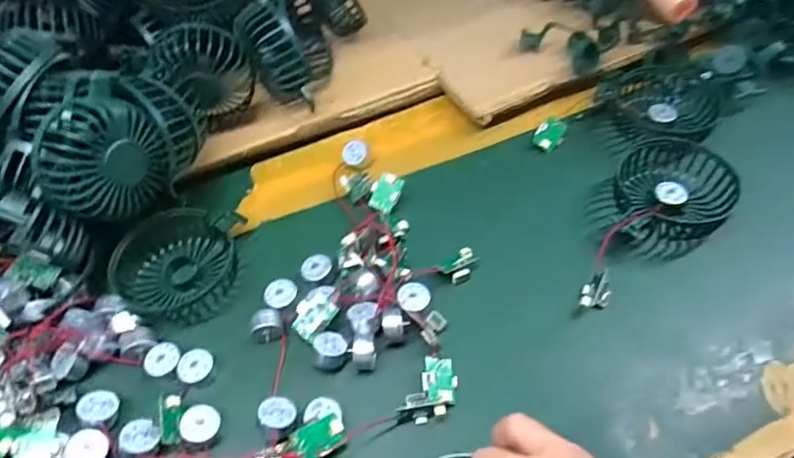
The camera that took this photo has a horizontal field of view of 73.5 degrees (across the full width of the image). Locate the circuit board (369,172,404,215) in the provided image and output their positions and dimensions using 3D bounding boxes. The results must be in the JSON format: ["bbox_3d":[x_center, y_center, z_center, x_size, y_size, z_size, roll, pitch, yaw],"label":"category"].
[{"bbox_3d":[-0.009,-0.030,0.435,0.023,0.006,0.031,24,91,-4],"label":"circuit board"}]

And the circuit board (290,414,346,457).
[{"bbox_3d":[-0.047,0.126,0.320,0.031,0.004,0.020,-19,66,-22],"label":"circuit board"}]

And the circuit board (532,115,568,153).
[{"bbox_3d":[0.138,-0.085,0.477,0.024,0.005,0.032,34,78,3],"label":"circuit board"}]

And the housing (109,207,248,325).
[{"bbox_3d":[-0.165,0.024,0.407,0.089,0.037,0.099,-6,53,0],"label":"housing"}]

